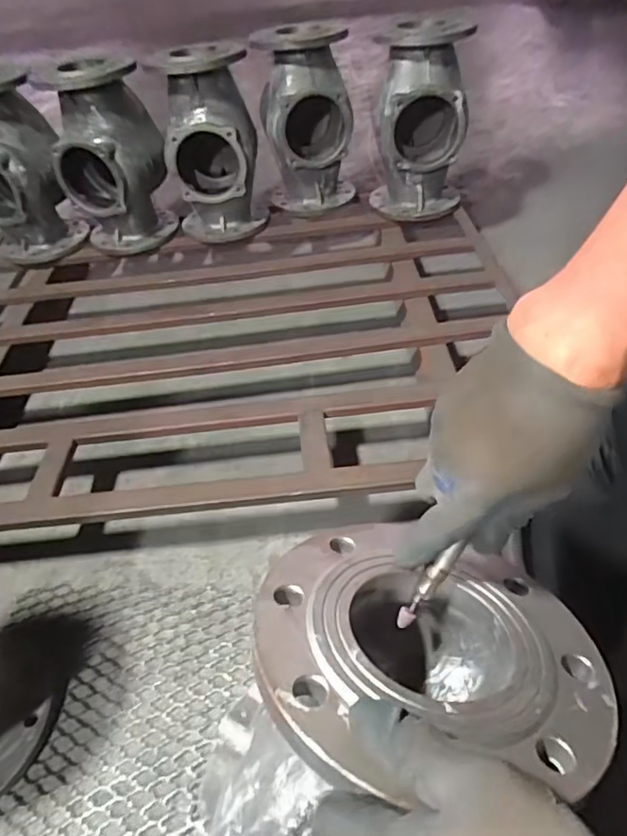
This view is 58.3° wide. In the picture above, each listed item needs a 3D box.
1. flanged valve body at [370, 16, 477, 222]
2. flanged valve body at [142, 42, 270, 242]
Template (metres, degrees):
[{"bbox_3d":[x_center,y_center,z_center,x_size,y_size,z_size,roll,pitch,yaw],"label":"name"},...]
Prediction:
[{"bbox_3d":[0.240,-0.678,1.284,0.205,0.386,0.189,-1,44,7],"label":"flanged valve body"},{"bbox_3d":[-0.236,-0.640,1.319,0.210,0.394,0.248,-6,44,1],"label":"flanged valve body"}]

